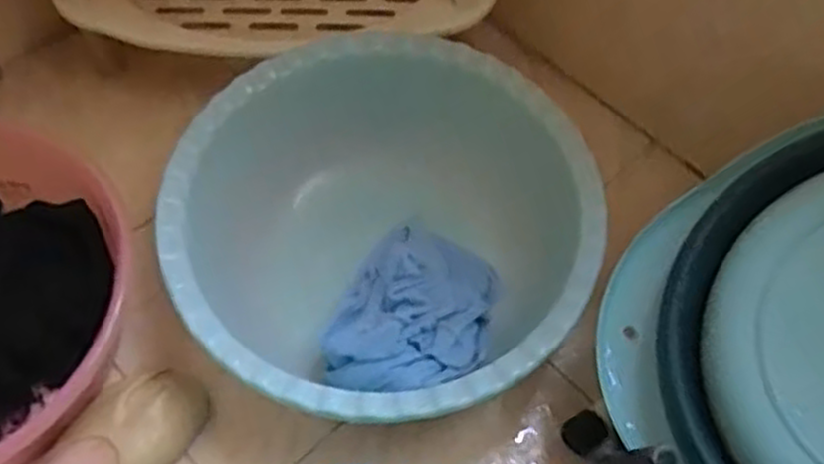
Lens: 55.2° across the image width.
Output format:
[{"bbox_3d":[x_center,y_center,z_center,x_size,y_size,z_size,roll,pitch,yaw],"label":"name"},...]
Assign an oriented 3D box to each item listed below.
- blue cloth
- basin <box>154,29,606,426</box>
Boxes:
[{"bbox_3d":[0.004,0.068,0.715,0.136,0.080,0.186,12,59,8],"label":"blue cloth"},{"bbox_3d":[-0.026,0.002,0.728,0.360,0.129,0.368,0,58,1],"label":"basin"}]

